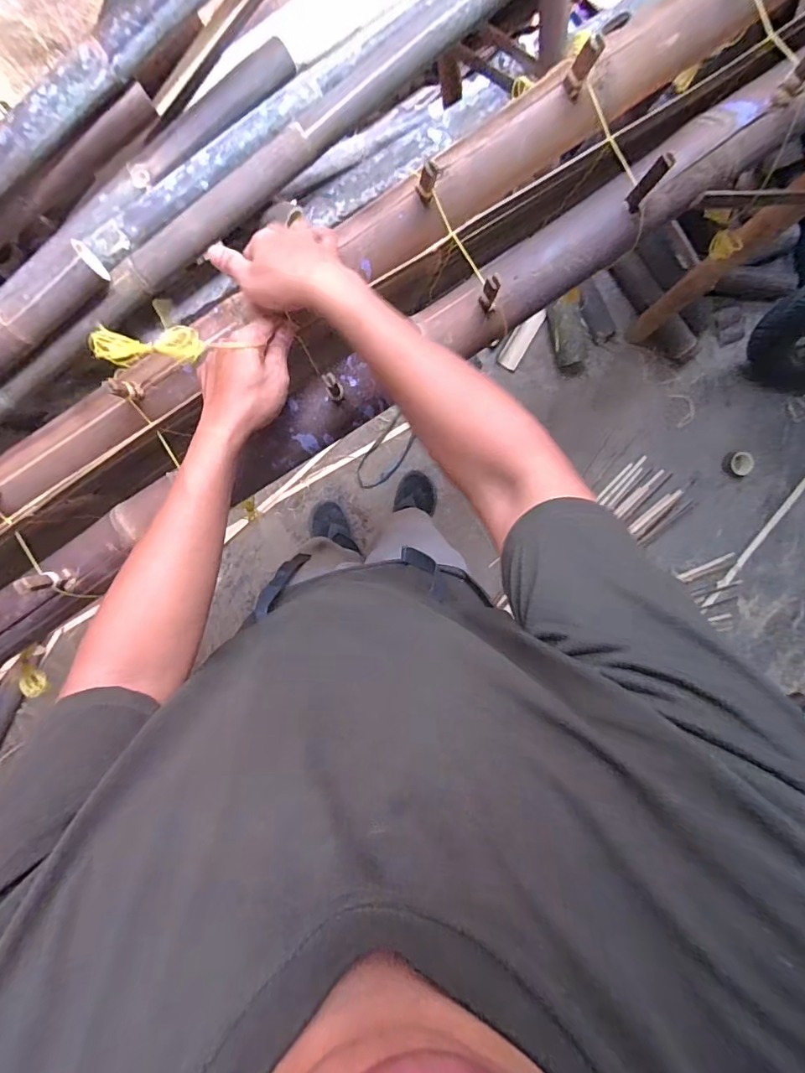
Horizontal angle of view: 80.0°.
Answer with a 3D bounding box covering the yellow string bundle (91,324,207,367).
[{"bbox_3d":[-0.251,-0.190,0.476,0.102,0.019,0.032,-25,101,-44],"label":"yellow string bundle"}]

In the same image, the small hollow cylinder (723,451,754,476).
[{"bbox_3d":[1.024,-0.221,1.456,0.079,0.027,0.071,4,97,-4],"label":"small hollow cylinder"}]

